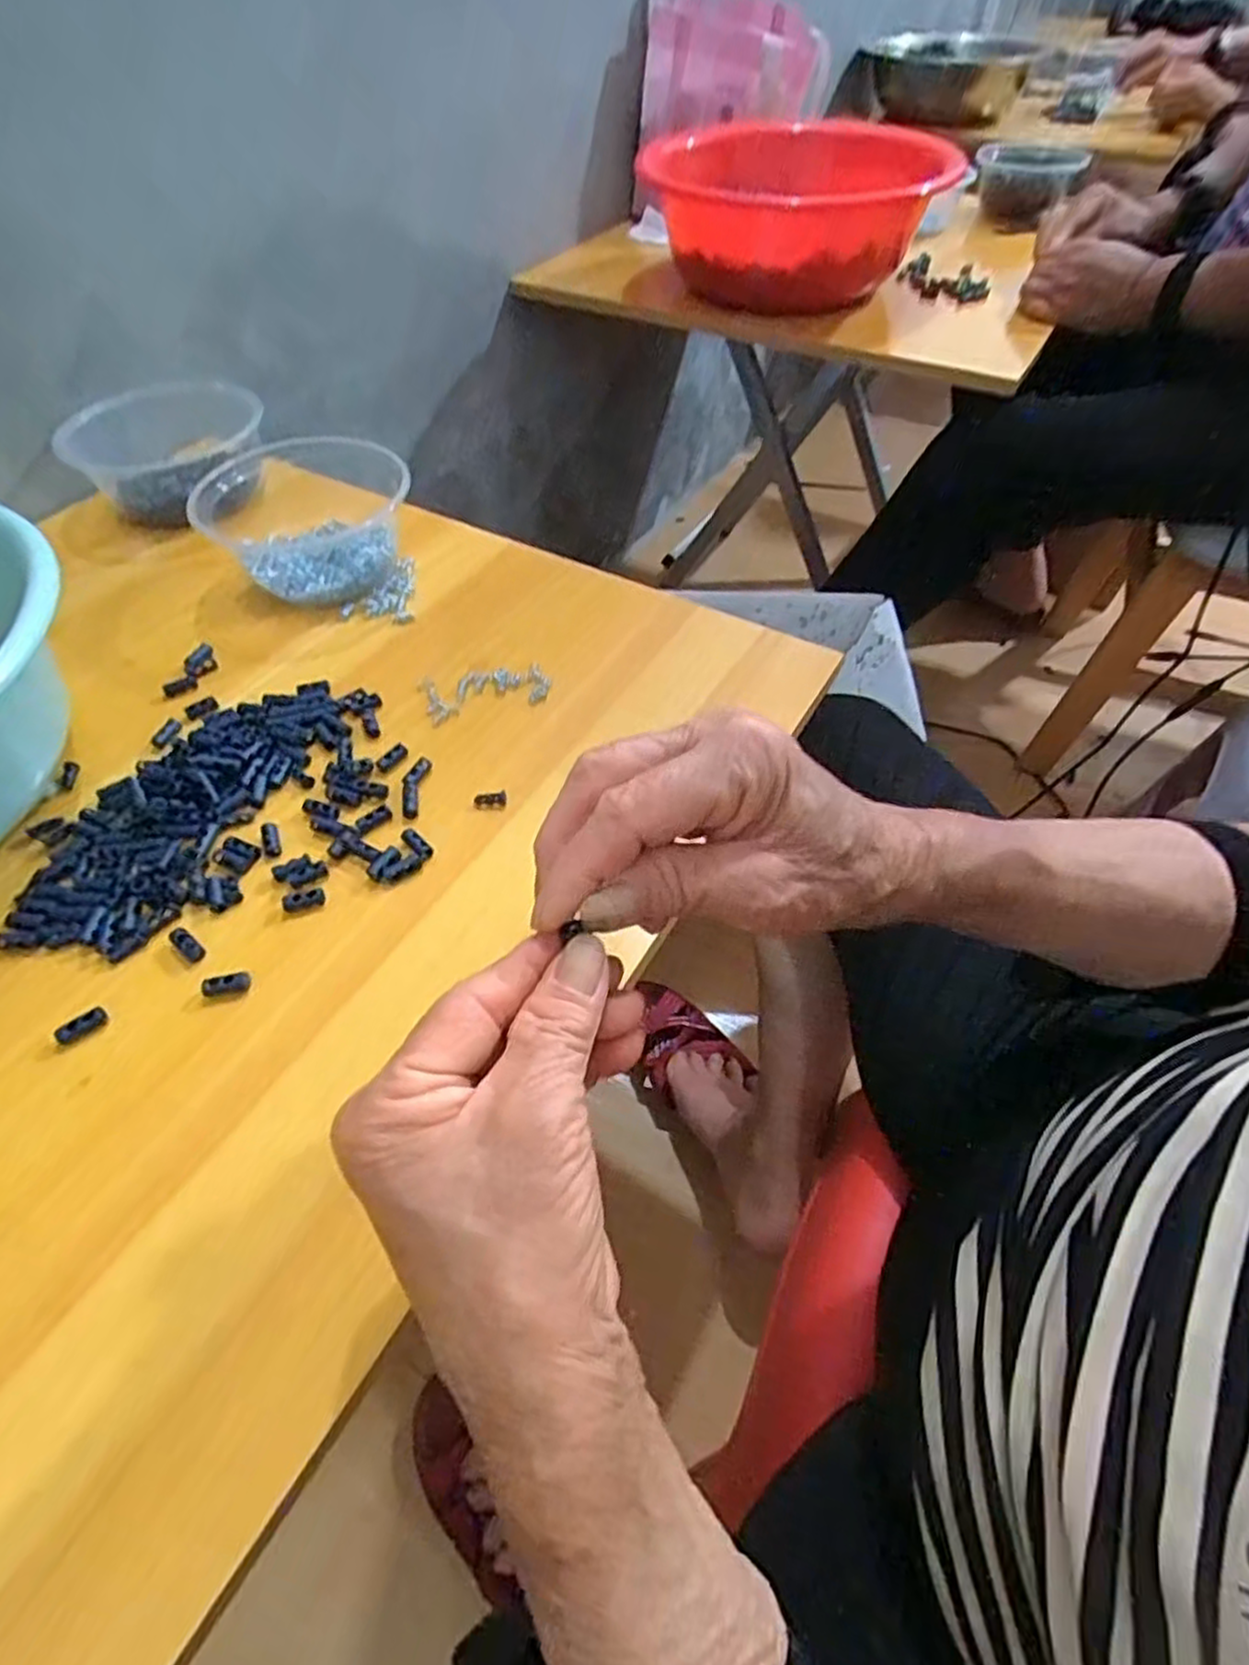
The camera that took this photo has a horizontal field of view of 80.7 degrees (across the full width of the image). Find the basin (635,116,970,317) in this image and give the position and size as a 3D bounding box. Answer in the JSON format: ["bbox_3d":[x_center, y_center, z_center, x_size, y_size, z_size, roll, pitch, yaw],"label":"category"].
[{"bbox_3d":[0.192,-0.687,0.827,0.324,0.114,0.317,11,54,9],"label":"basin"}]

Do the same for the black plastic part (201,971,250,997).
[{"bbox_3d":[-0.176,0.067,0.324,0.020,0.004,0.010,-8,53,-5],"label":"black plastic part"}]

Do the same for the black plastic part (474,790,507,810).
[{"bbox_3d":[-0.071,-0.016,0.388,0.017,0.004,0.009,-9,53,-6],"label":"black plastic part"}]

